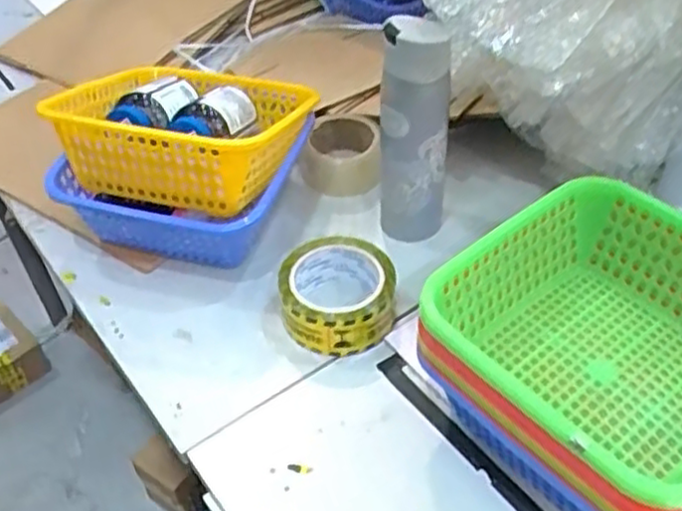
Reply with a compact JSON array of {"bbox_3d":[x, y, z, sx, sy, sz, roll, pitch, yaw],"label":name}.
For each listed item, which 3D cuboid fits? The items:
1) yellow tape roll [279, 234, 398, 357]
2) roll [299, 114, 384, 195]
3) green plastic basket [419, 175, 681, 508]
[{"bbox_3d":[-0.002,0.038,0.675,0.104,0.055,0.108,-1,44,1],"label":"yellow tape roll"},{"bbox_3d":[0.000,-0.117,0.833,0.089,0.048,0.098,-2,45,1],"label":"roll"},{"bbox_3d":[0.202,0.064,0.530,0.221,0.087,0.221,-30,51,-27],"label":"green plastic basket"}]

